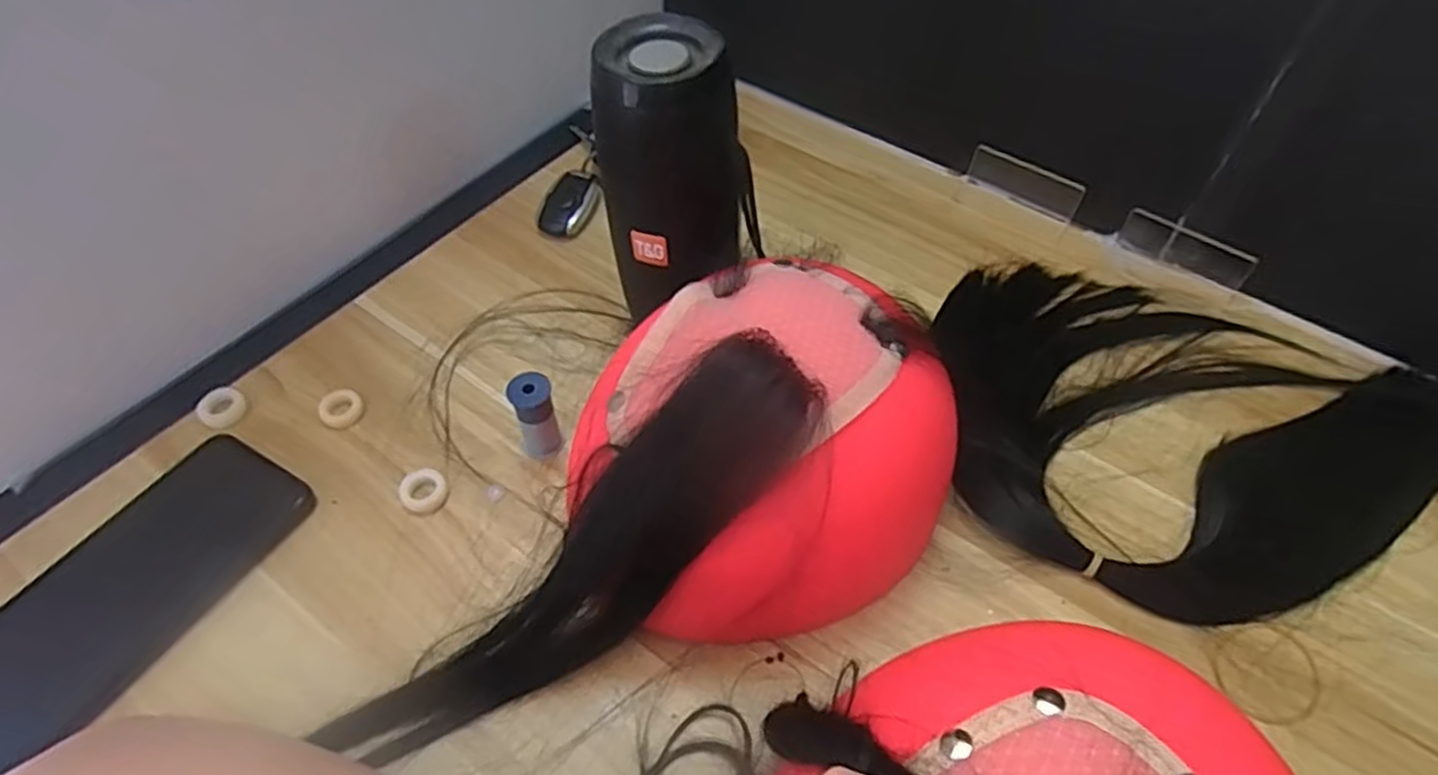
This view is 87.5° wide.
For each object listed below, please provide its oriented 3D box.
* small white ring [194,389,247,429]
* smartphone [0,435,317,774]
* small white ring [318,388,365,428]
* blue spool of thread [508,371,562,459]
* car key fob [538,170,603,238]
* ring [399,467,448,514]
[{"bbox_3d":[-0.274,0.011,0.414,0.024,0.005,0.024,1,53,-1],"label":"small white ring"},{"bbox_3d":[-0.278,0.095,0.355,0.073,0.014,0.161,30,58,12],"label":"smartphone"},{"bbox_3d":[-0.209,0.011,0.416,0.022,0.008,0.023,1,53,-1],"label":"small white ring"},{"bbox_3d":[-0.096,0.017,0.397,0.021,0.055,0.021,1,53,-1],"label":"blue spool of thread"},{"bbox_3d":[-0.101,-0.125,0.513,0.035,0.017,0.050,12,53,7],"label":"car key fob"},{"bbox_3d":[-0.153,0.053,0.389,0.023,0.006,0.025,1,53,-1],"label":"ring"}]

